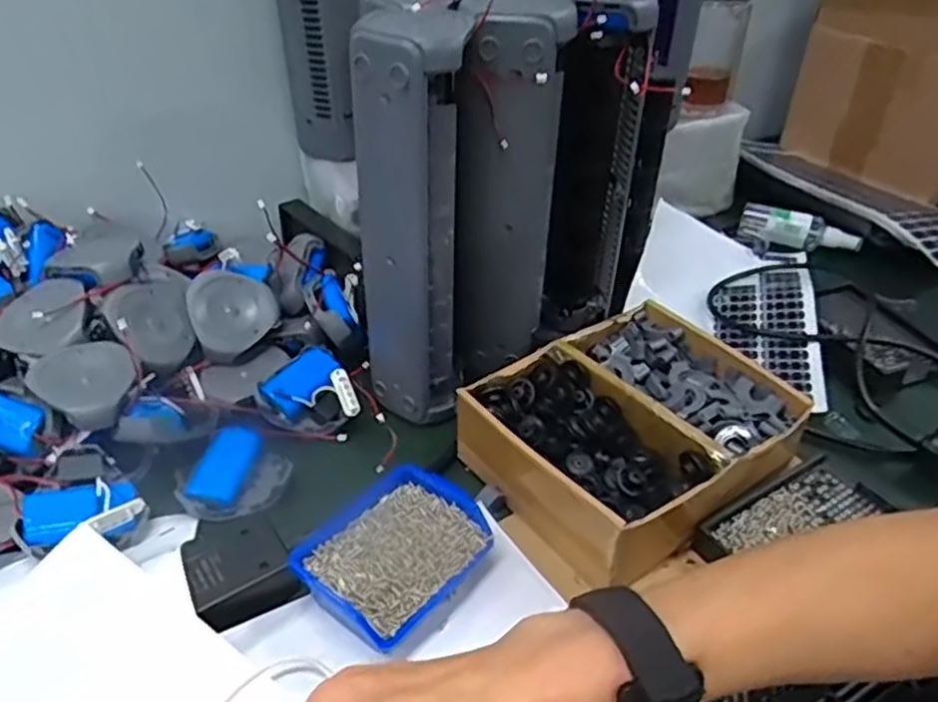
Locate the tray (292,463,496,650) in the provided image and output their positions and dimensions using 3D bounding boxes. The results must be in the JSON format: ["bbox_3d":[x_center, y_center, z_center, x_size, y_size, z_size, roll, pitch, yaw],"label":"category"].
[{"bbox_3d":[-0.049,0.131,0.474,0.088,0.038,0.113,30,45,32],"label":"tray"}]

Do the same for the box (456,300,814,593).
[{"bbox_3d":[0.125,0.057,0.559,0.216,0.062,0.177,-23,43,-29],"label":"box"}]

